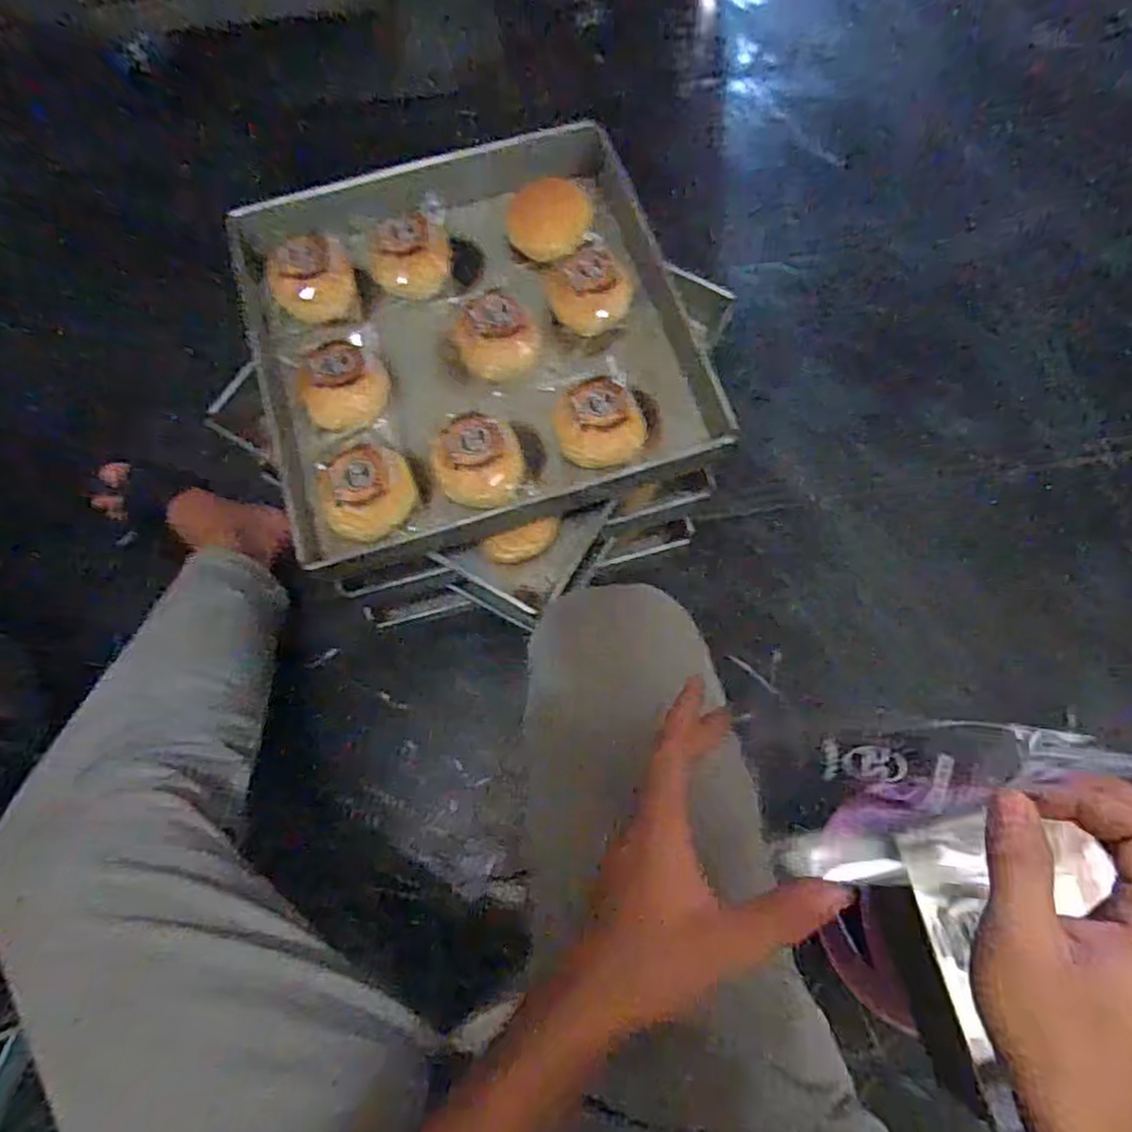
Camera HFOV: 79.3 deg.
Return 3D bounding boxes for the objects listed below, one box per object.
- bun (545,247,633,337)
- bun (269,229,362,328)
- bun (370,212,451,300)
[{"bbox_3d":[0.022,-0.281,0.703,0.087,0.038,0.084,-1,71,2],"label":"bun"},{"bbox_3d":[-0.265,-0.301,0.718,0.085,0.040,0.101,-24,72,-6],"label":"bun"},{"bbox_3d":[-0.160,-0.322,0.709,0.079,0.047,0.077,-1,71,2],"label":"bun"}]

